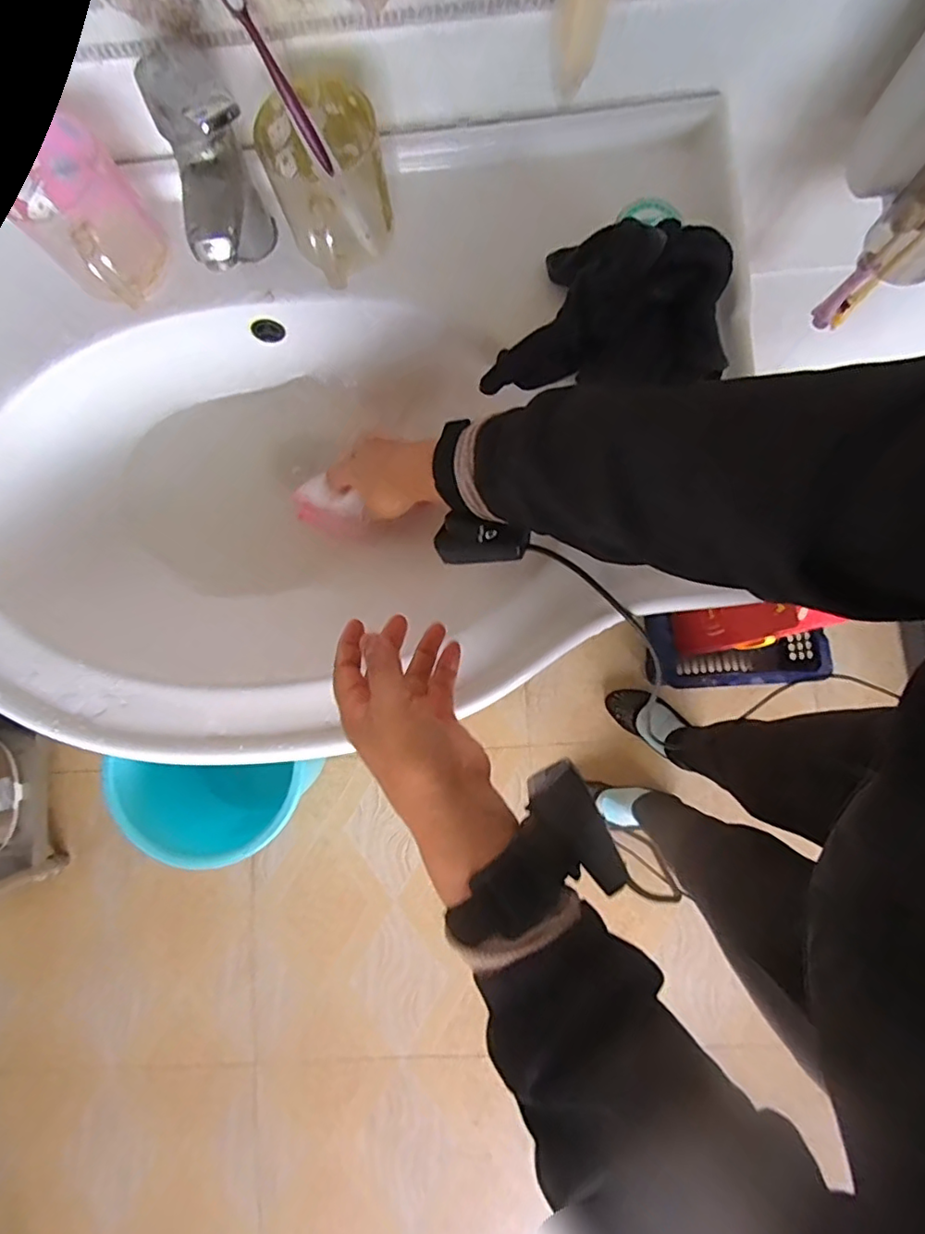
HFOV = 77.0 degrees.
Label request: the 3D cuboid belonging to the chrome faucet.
[{"bbox_3d":[-0.168,-0.298,0.417,0.050,0.147,0.124,-17,82,1],"label":"chrome faucet"}]

